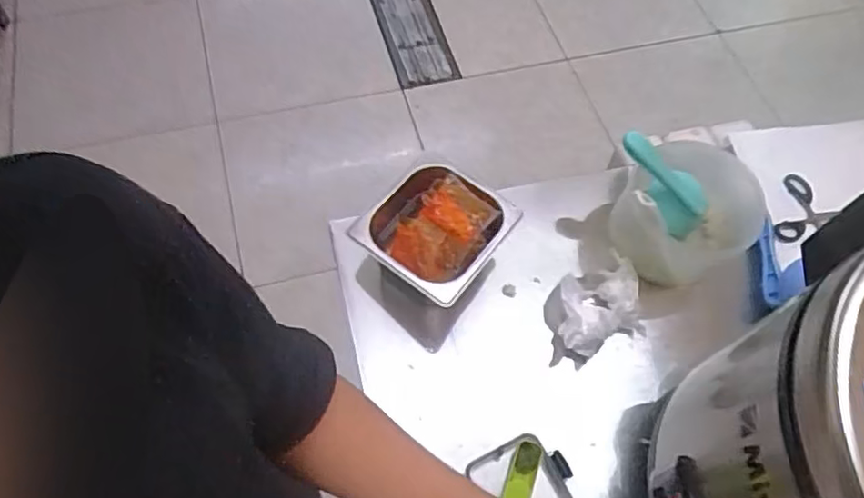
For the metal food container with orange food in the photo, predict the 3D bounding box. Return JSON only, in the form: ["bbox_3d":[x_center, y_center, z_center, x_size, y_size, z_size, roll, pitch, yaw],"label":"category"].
[{"bbox_3d":[-0.002,-0.002,0.824,0.160,0.119,0.180,32,64,14],"label":"metal food container with orange food"}]

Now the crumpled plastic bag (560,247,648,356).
[{"bbox_3d":[0.222,0.072,0.824,0.128,0.054,0.122,-8,61,-8],"label":"crumpled plastic bag"}]

